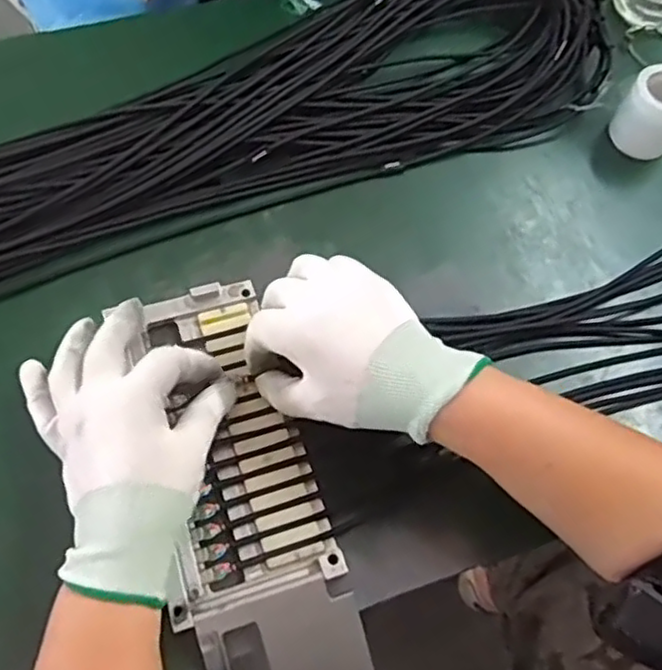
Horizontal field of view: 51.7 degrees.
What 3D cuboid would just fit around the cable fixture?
[{"bbox_3d":[-0.066,0.060,0.418,0.091,0.014,0.196,-15,67,-10],"label":"cable fixture"}]

